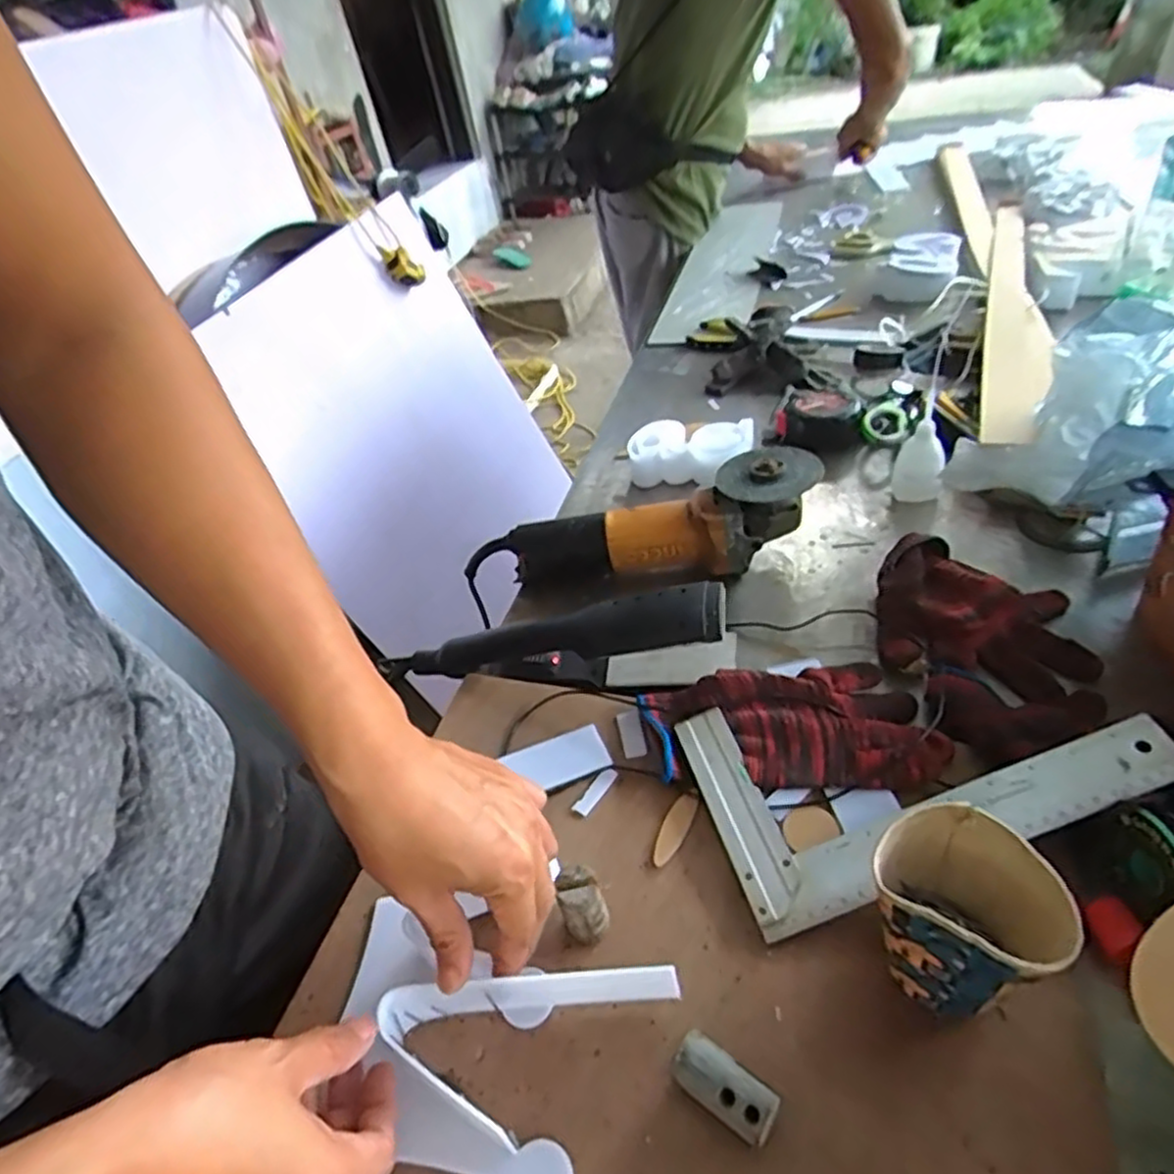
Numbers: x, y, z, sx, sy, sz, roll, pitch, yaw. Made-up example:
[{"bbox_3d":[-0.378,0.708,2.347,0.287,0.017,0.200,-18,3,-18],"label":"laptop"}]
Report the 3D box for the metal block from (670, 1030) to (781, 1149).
[{"bbox_3d":[0.067,0.245,0.358,0.051,0.024,0.024,20,49,34],"label":"metal block"}]

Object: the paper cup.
[{"bbox_3d":[0.187,0.167,0.363,0.082,0.093,0.067,26,53,38],"label":"paper cup"}]

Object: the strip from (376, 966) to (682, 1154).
[{"bbox_3d":[-0.027,0.233,0.374,0.152,0.049,0.066,-9,40,-3],"label":"strip"}]

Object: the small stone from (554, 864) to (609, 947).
[{"bbox_3d":[-0.002,0.184,0.421,0.024,0.055,0.024,-8,39,7],"label":"small stone"}]

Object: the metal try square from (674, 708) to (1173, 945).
[{"bbox_3d":[0.200,0.100,0.457,0.257,0.014,0.147,-23,50,3],"label":"metal try square"}]

